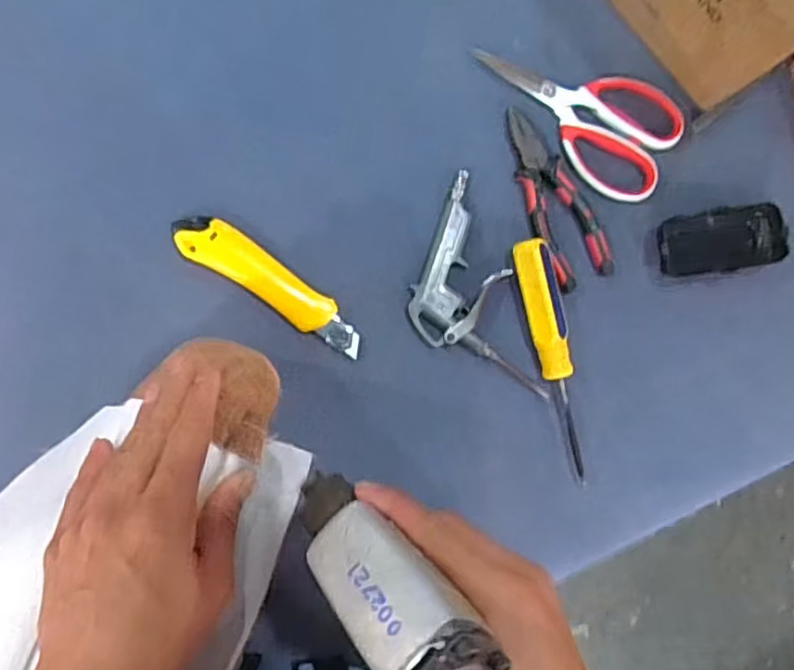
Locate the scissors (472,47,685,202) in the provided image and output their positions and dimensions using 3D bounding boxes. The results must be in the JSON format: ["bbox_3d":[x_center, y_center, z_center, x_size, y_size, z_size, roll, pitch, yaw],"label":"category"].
[{"bbox_3d":[0.150,-0.188,0.544,0.178,0.011,0.094,31,85,-6],"label":"scissors"}]

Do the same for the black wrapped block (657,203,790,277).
[{"bbox_3d":[0.271,-0.080,0.552,0.110,0.013,0.050,-8,90,-8],"label":"black wrapped block"}]

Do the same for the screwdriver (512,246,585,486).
[{"bbox_3d":[0.129,0.019,0.531,0.030,0.023,0.193,-14,91,-8],"label":"screwdriver"}]

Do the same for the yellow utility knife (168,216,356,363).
[{"bbox_3d":[-0.096,-0.040,0.510,0.162,0.014,0.036,33,85,-6],"label":"yellow utility knife"}]

